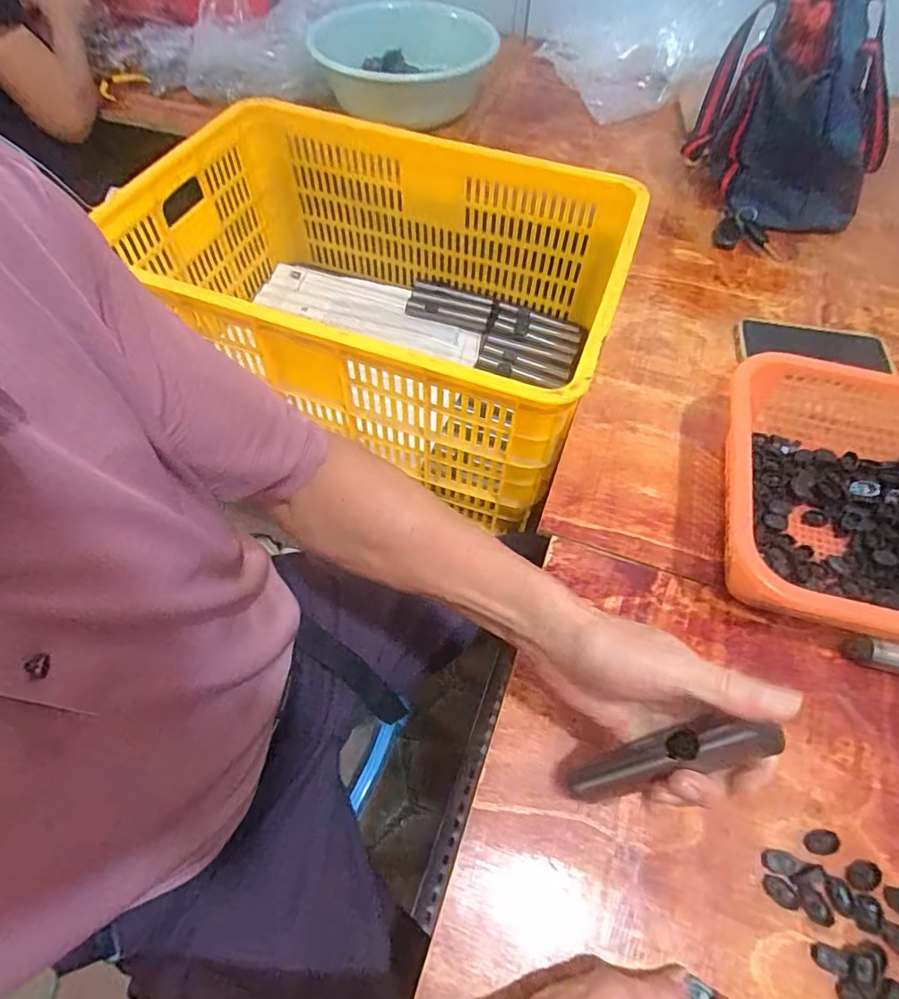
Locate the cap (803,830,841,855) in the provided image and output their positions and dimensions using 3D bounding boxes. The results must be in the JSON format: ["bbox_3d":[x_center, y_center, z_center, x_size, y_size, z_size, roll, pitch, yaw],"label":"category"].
[{"bbox_3d":[0.269,0.248,0.383,0.027,0.004,0.015,0,60,-1],"label":"cap"}]

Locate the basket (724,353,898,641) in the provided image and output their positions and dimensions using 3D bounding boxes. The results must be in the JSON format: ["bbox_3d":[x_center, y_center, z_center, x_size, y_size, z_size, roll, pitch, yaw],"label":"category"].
[{"bbox_3d":[0.409,0.021,0.464,0.334,0.090,0.254,13,61,7],"label":"basket"}]

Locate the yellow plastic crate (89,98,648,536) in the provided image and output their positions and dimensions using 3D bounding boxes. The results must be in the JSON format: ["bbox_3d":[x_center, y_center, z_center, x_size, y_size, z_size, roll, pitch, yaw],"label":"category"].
[{"bbox_3d":[-0.100,-0.278,0.742,0.609,0.254,0.405,19,60,10],"label":"yellow plastic crate"}]

